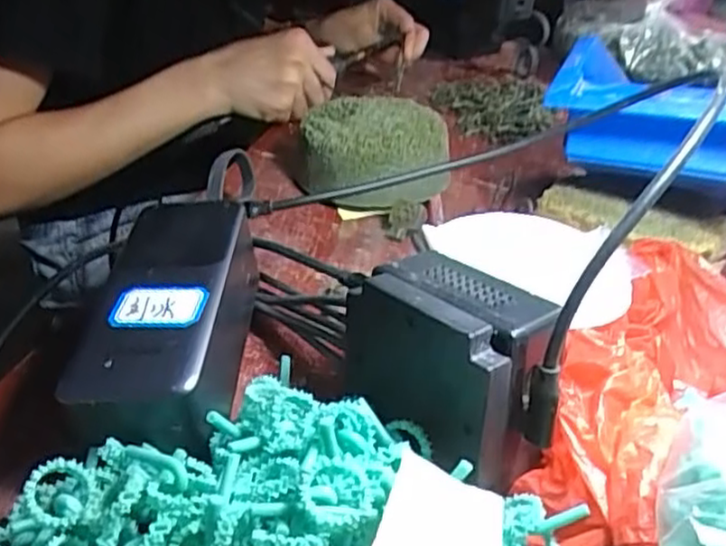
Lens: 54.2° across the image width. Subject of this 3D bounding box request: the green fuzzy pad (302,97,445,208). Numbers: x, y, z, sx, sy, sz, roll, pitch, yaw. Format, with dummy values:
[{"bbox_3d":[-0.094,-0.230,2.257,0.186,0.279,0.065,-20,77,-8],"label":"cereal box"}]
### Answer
[{"bbox_3d":[0.009,-0.083,0.504,0.099,0.053,0.110,6,33,0],"label":"green fuzzy pad"}]

